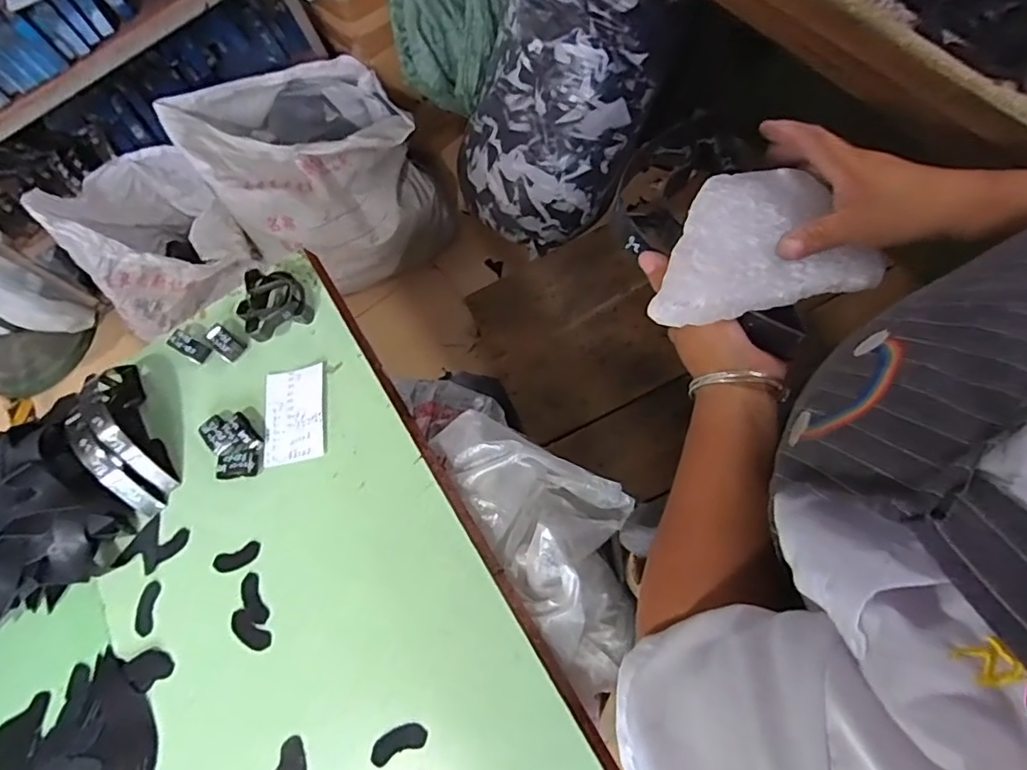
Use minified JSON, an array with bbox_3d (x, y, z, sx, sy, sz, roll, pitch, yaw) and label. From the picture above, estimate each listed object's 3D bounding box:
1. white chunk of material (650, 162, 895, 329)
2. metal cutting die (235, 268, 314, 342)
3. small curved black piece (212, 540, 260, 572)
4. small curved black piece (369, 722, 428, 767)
[{"bbox_3d":[0.174,-0.111,0.422,0.171,0.030,0.118,-16,68,-4],"label":"white chunk of material"},{"bbox_3d":[-0.407,-0.139,0.944,0.109,0.055,0.118,-1,68,2],"label":"metal cutting die"},{"bbox_3d":[-0.407,0.255,0.832,0.072,0.007,0.031,-21,69,-6],"label":"small curved black piece"},{"bbox_3d":[-0.144,0.444,0.703,0.075,0.008,0.032,-22,69,-6],"label":"small curved black piece"}]

